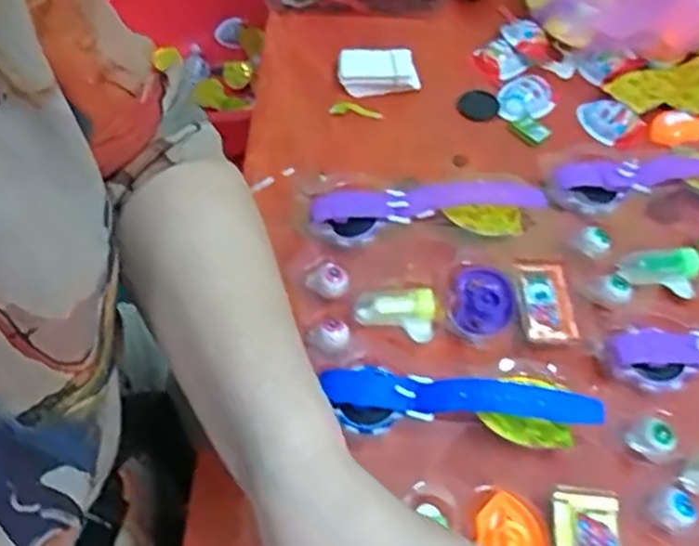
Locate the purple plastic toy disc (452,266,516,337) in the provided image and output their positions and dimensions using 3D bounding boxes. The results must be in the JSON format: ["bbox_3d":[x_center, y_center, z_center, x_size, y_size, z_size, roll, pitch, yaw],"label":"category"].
[{"bbox_3d":[0.080,0.017,0.418,0.035,0.010,0.040,6,55,4],"label":"purple plastic toy disc"}]

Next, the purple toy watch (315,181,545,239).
[{"bbox_3d":[0.049,-0.038,0.445,0.143,0.024,0.026,-4,55,-3],"label":"purple toy watch"}]

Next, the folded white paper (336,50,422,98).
[{"bbox_3d":[0.021,-0.153,0.540,0.057,0.024,0.029,-7,56,-5],"label":"folded white paper"}]

